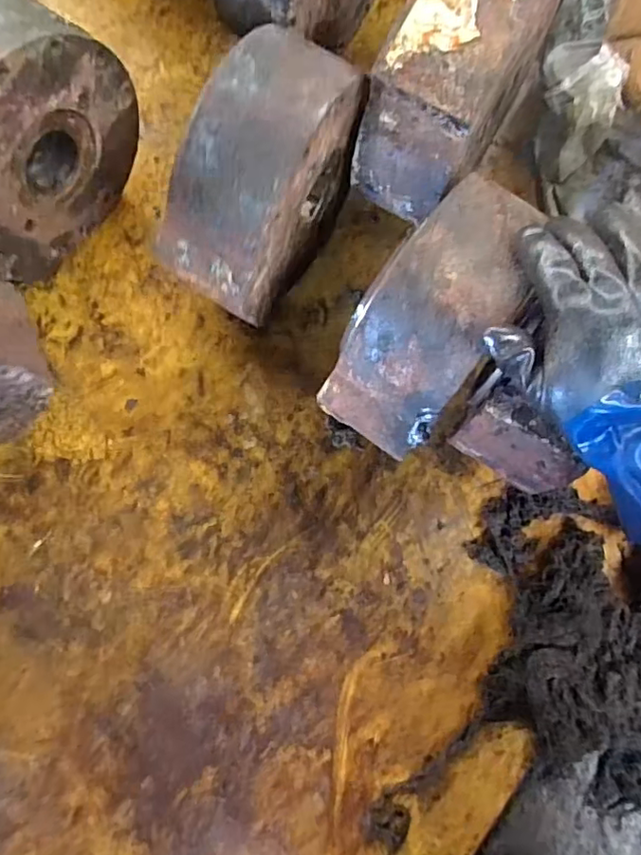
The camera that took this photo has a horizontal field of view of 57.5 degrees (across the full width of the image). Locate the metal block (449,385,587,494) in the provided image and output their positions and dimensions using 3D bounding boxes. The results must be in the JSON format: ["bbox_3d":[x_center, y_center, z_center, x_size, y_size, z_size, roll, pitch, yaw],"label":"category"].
[{"bbox_3d":[0.158,0.015,0.473,0.087,0.102,0.032,40,83,7],"label":"metal block"}]

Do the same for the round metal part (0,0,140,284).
[{"bbox_3d":[-0.293,-0.264,0.552,0.097,0.222,0.235,37,82,6],"label":"round metal part"}]

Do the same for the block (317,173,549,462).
[{"bbox_3d":[0.083,-0.080,0.446,0.095,0.065,0.208,31,112,5],"label":"block"}]

